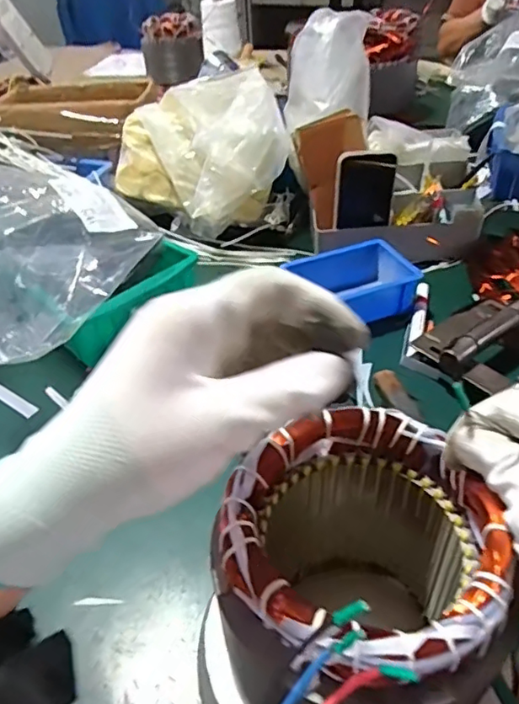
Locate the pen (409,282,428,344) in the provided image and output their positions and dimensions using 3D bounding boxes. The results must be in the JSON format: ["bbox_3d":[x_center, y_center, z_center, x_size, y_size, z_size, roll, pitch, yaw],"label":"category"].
[{"bbox_3d":[0.191,-0.046,0.660,0.015,0.018,0.133,10,43,15],"label":"pen"}]

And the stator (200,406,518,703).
[{"bbox_3d":[0.054,0.131,0.313,0.130,0.150,0.131,8,42,13],"label":"stator"}]

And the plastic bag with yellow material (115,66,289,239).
[{"bbox_3d":[-0.088,-0.275,0.792,0.226,0.183,0.175,-11,42,-8],"label":"plastic bag with yellow material"}]

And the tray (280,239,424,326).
[{"bbox_3d":[0.114,-0.085,0.696,0.152,0.050,0.109,-12,42,-9],"label":"tray"}]

